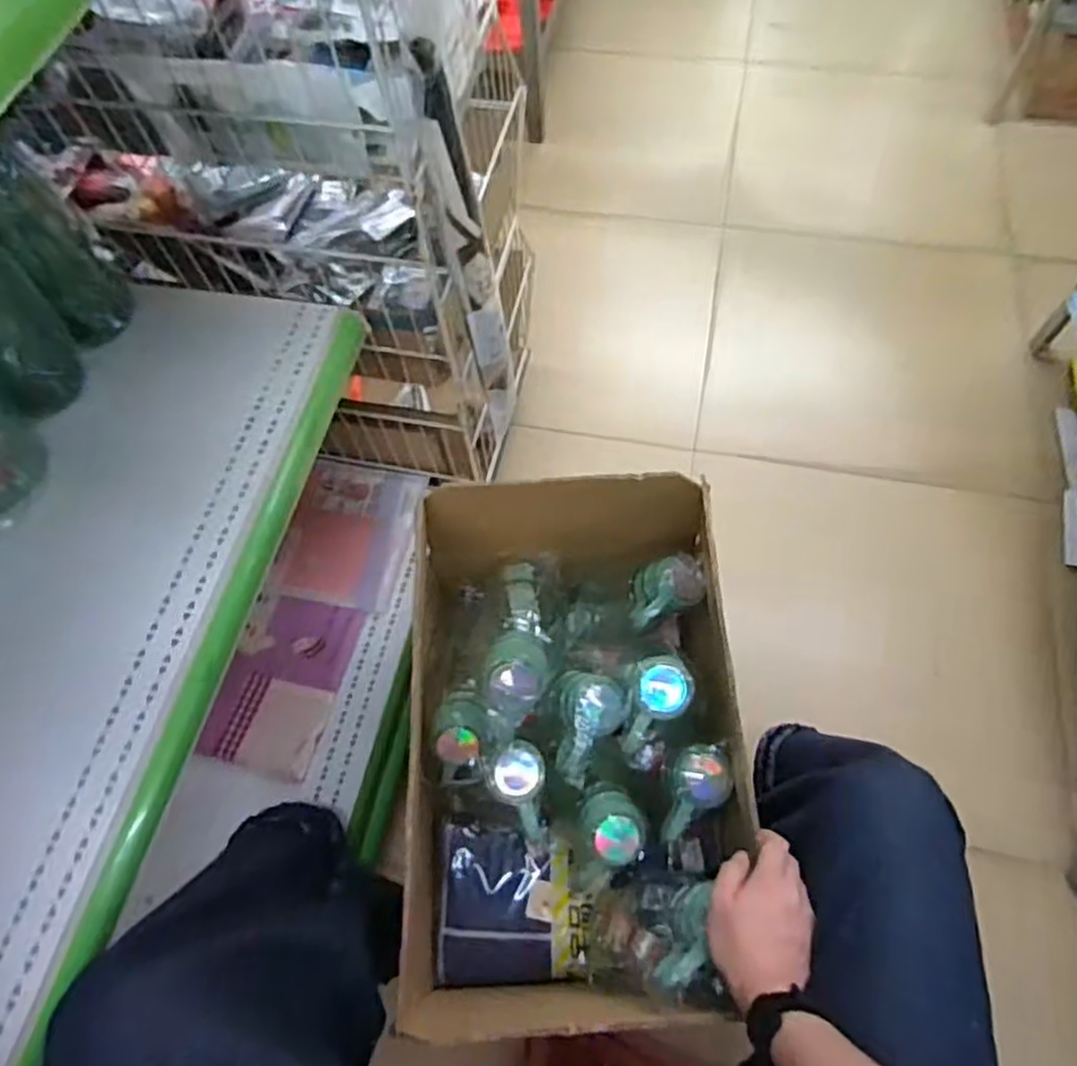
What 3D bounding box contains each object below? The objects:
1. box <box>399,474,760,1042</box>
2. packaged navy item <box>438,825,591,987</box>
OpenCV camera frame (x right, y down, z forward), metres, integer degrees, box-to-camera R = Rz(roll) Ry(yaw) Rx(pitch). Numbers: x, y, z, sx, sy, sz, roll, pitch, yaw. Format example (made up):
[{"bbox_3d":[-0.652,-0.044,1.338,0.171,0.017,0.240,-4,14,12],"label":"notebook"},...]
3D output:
[{"bbox_3d":[0.026,0.229,0.785,0.334,0.273,0.490,-2,64,2],"label":"box"},{"bbox_3d":[-0.029,0.427,0.823,0.173,0.045,0.163,-1,64,3],"label":"packaged navy item"}]

